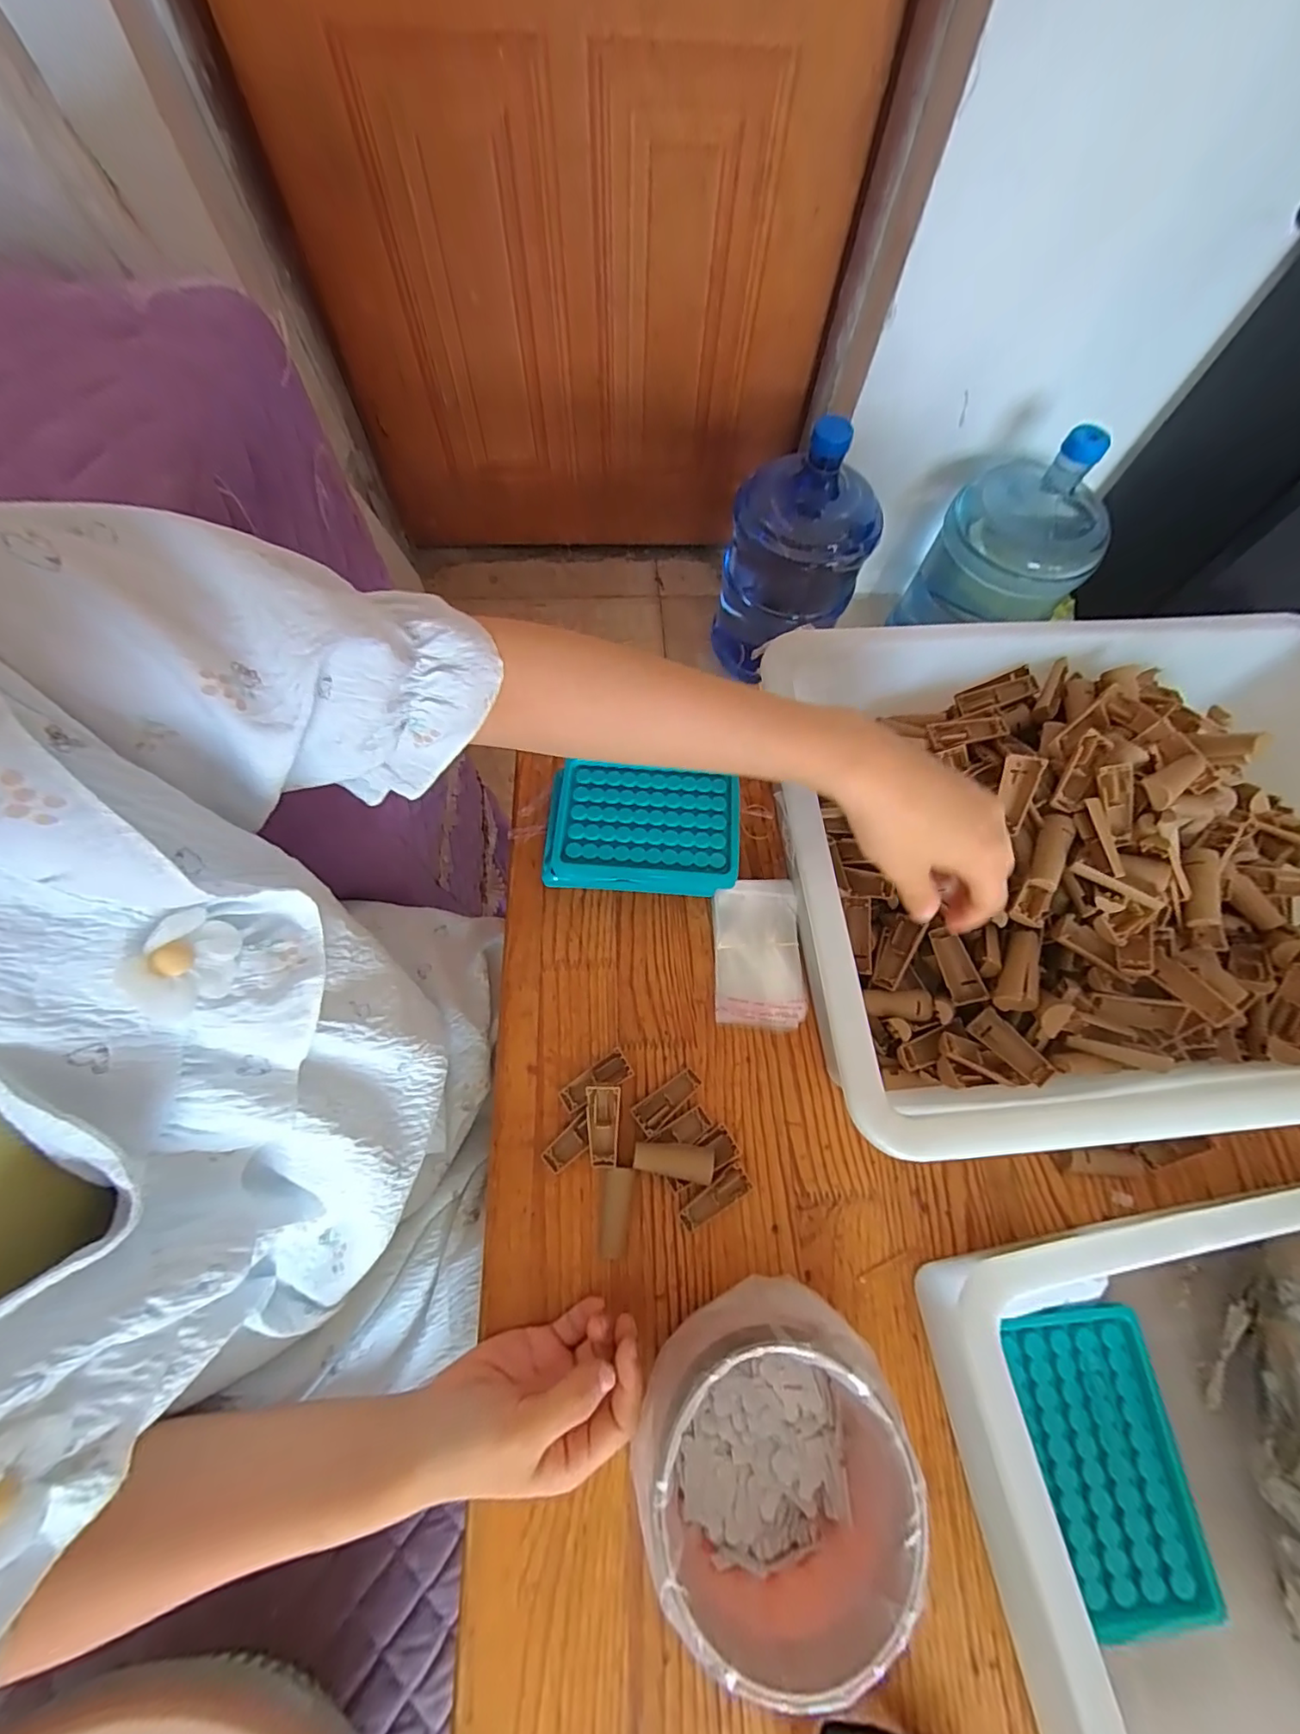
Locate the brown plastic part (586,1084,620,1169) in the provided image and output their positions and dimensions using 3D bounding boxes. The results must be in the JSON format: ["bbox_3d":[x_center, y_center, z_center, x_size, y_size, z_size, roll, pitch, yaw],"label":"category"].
[{"bbox_3d":[-0.030,0.166,0.362,0.022,0.009,0.049,-1,83,-3],"label":"brown plastic part"}]

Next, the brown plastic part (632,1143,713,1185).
[{"bbox_3d":[0.015,0.186,0.358,0.050,0.010,0.020,10,68,2],"label":"brown plastic part"}]

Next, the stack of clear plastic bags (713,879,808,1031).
[{"bbox_3d":[0.080,0.064,0.422,0.063,0.015,0.108,1,68,-2],"label":"stack of clear plastic bags"}]

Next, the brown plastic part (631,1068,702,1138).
[{"bbox_3d":[0.012,0.156,0.380,0.049,0.012,0.020,-38,74,-15],"label":"brown plastic part"}]

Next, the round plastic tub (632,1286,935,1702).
[{"bbox_3d":[0.059,0.291,0.286,0.118,0.086,0.121,1,68,-2],"label":"round plastic tub"}]

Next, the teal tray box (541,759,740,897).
[{"bbox_3d":[-0.007,-0.027,0.437,0.142,0.045,0.086,4,68,-1],"label":"teal tray box"}]

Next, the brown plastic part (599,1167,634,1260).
[{"bbox_3d":[-0.022,0.215,0.352,0.017,0.009,0.049,7,68,1],"label":"brown plastic part"}]

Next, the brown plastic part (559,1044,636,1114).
[{"bbox_3d":[-0.036,0.147,0.384,0.050,0.013,0.021,-32,73,-14],"label":"brown plastic part"}]

